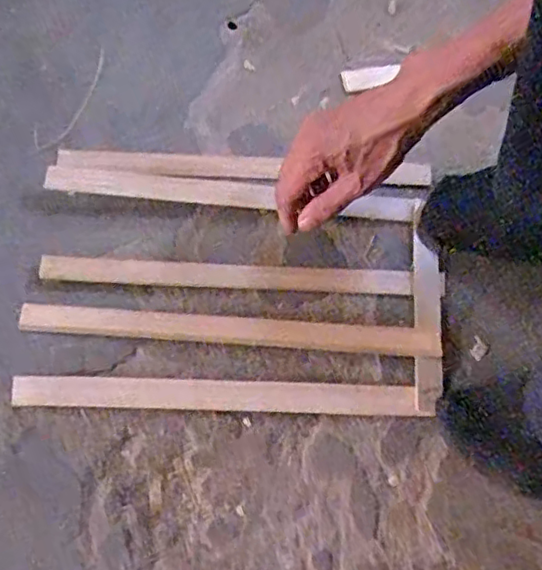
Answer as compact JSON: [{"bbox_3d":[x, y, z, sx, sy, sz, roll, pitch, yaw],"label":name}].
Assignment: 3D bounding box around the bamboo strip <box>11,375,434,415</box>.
[{"bbox_3d":[-0.042,0.087,0.502,0.317,0.012,0.026,1,69,-1],"label":"bamboo strip"}]

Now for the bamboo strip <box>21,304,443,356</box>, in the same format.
[{"bbox_3d":[-0.032,0.036,0.515,0.336,0.007,0.025,3,69,-1],"label":"bamboo strip"}]

